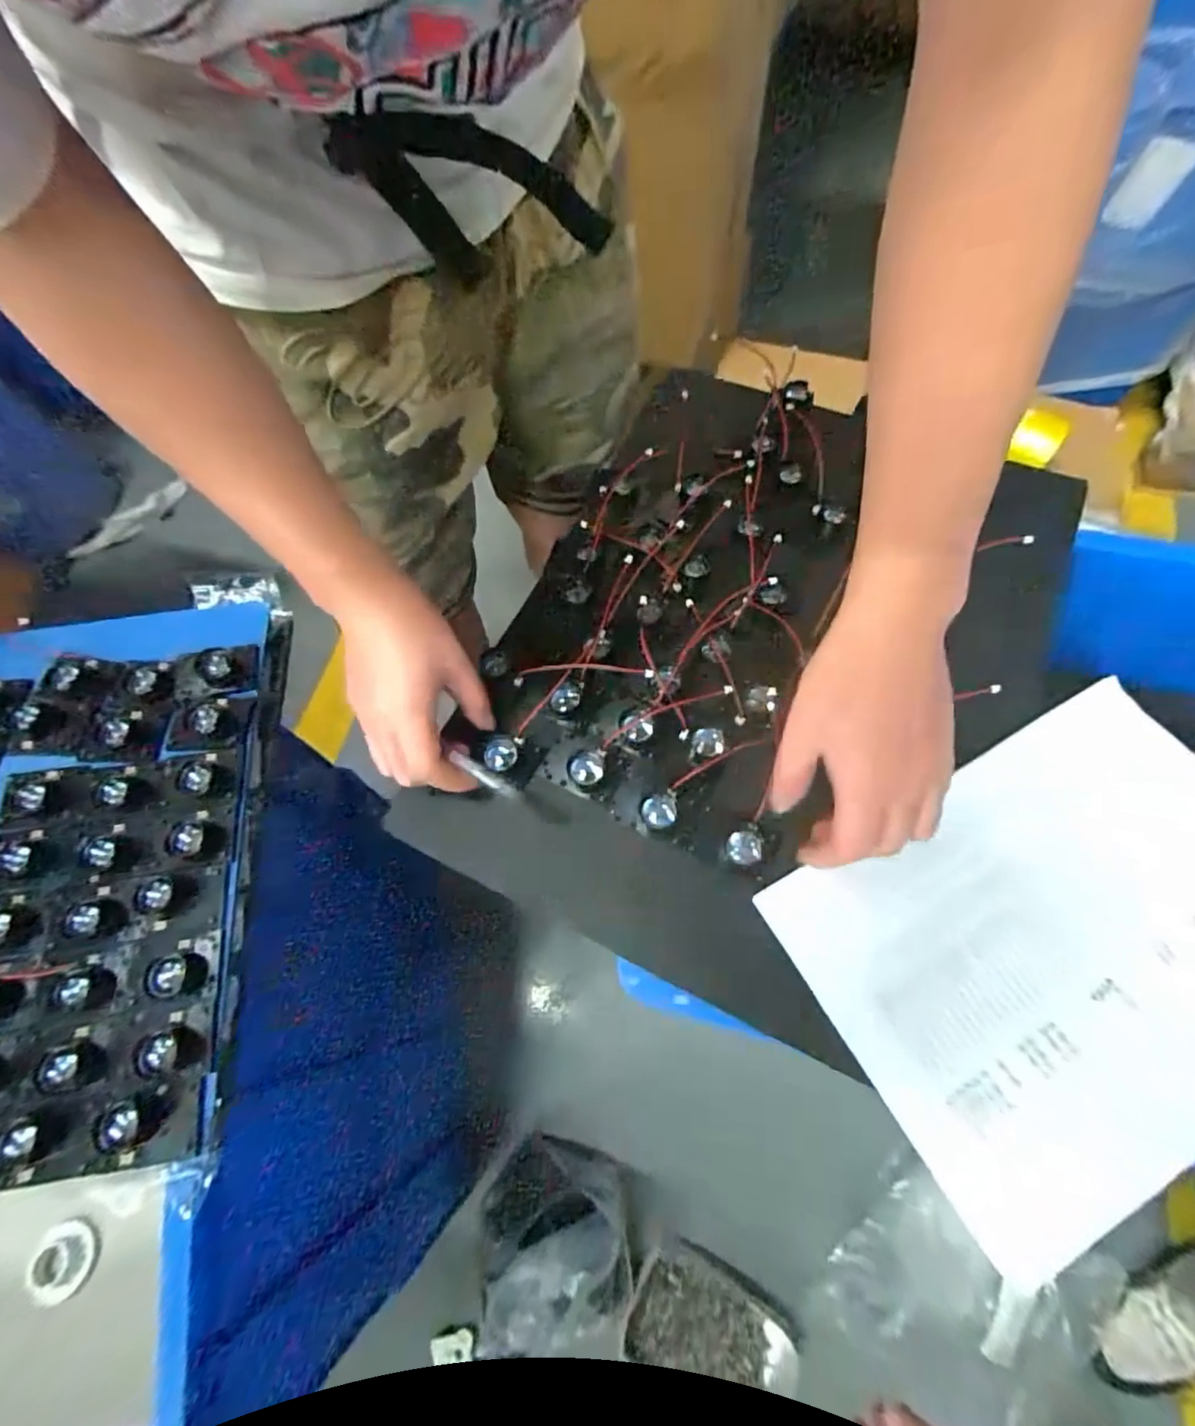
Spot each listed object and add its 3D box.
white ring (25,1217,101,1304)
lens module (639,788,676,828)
[{"bbox_3d":[-0.417,0.427,0.475,0.043,0.017,0.052,-10,43,-39],"label":"white ring"},{"bbox_3d":[0.039,0.062,0.385,0.022,0.016,0.020,-13,66,1],"label":"lens module"}]

